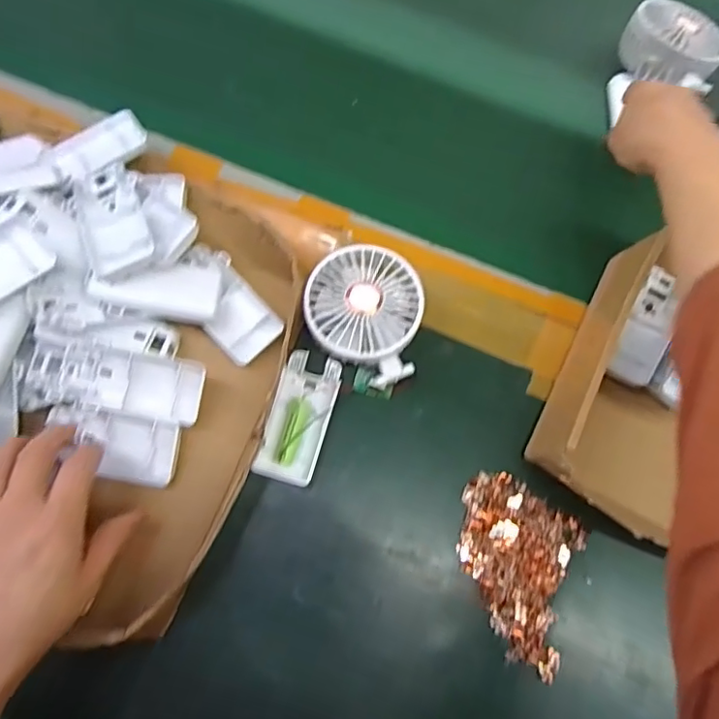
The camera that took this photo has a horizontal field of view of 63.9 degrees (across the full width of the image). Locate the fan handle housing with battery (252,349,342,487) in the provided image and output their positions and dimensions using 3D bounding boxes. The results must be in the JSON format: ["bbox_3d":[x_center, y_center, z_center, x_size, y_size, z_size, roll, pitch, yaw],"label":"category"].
[{"bbox_3d":[-0.045,0.044,0.438,0.045,0.018,0.097,15,75,2],"label":"fan handle housing with battery"}]

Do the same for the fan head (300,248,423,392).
[{"bbox_3d":[0.002,-0.033,0.446,0.088,0.042,0.099,10,74,1],"label":"fan head"}]

